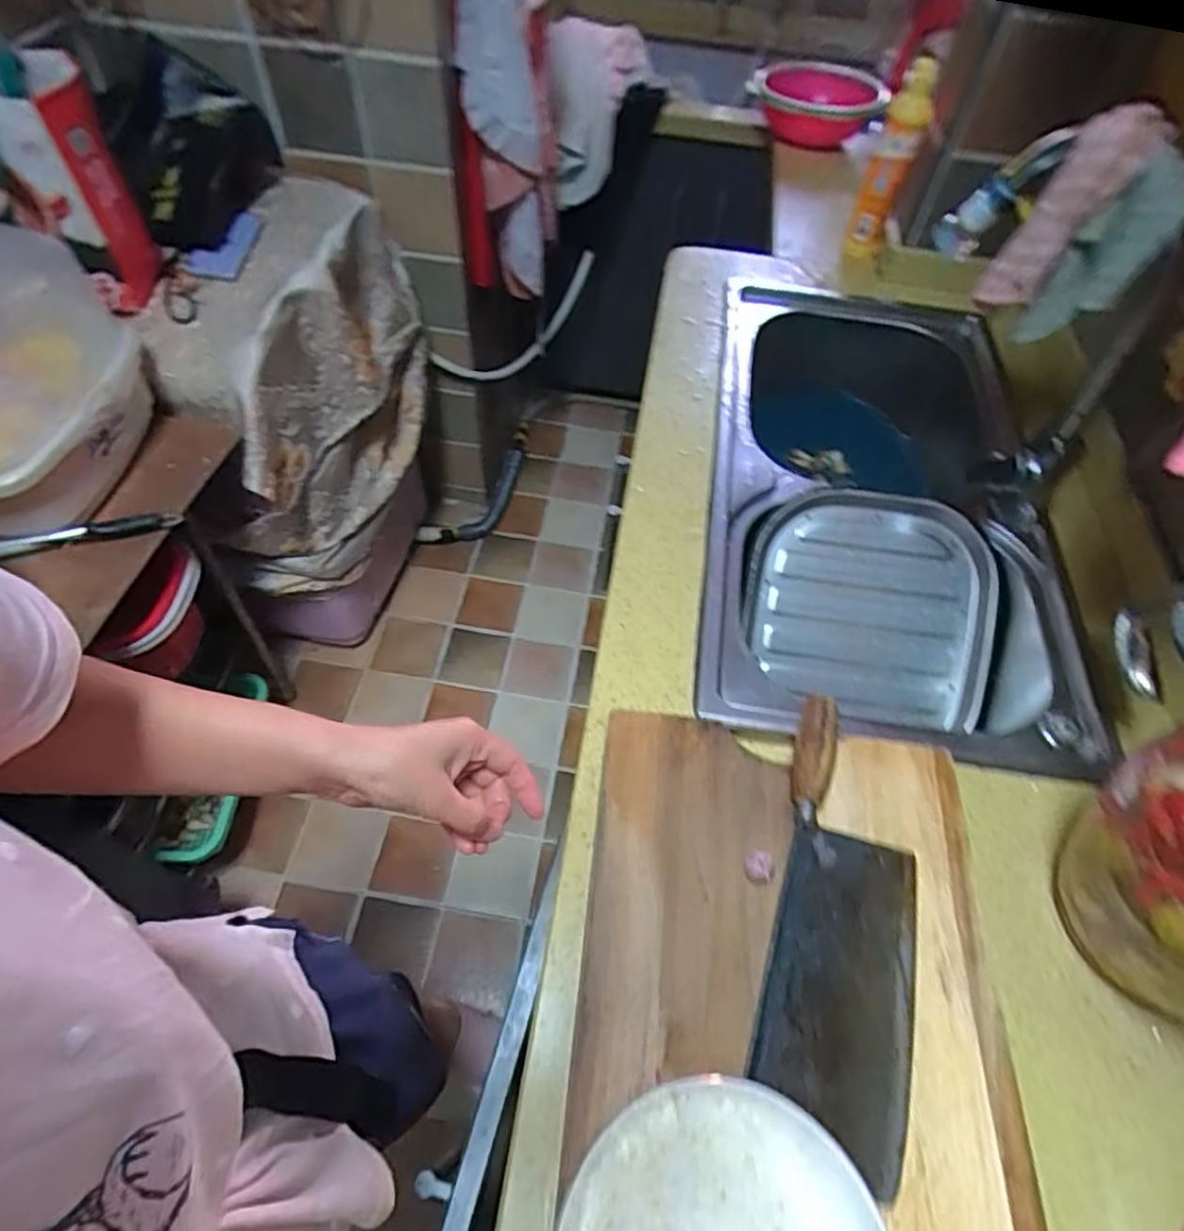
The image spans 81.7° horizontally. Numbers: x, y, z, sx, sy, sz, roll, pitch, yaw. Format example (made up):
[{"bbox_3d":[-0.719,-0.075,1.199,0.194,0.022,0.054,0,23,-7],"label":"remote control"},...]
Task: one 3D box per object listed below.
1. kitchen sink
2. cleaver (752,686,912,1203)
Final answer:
[{"bbox_3d":[0.361,-0.111,0.882,0.431,0.208,0.697,9,56,3],"label":"kitchen sink"},{"bbox_3d":[0.186,0.216,0.500,0.102,0.042,0.296,15,57,7],"label":"cleaver"}]

